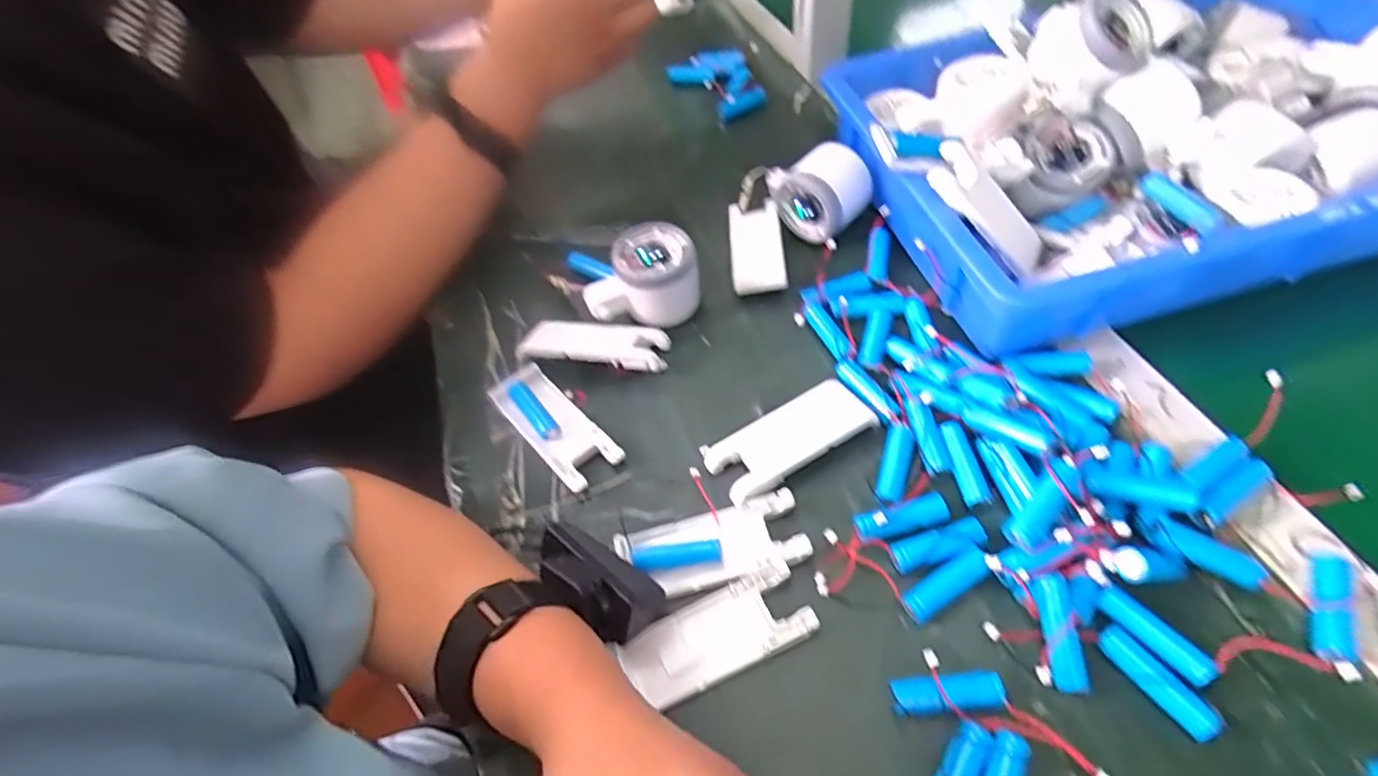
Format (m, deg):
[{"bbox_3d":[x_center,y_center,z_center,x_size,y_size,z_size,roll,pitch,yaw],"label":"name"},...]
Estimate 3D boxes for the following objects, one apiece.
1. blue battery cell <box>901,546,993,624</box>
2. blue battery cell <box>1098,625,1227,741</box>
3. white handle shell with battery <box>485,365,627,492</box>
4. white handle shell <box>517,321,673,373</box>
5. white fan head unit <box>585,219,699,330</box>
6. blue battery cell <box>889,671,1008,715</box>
[{"bbox_3d":[0.136,0.104,0.322,0.051,0.013,0.016,-29,55,-12],"label":"blue battery cell"},{"bbox_3d":[0.216,0.137,0.284,0.014,0.014,0.052,-32,56,-14],"label":"blue battery cell"},{"bbox_3d":[-0.091,0.025,0.411,0.039,0.014,0.106,-38,58,-18],"label":"white handle shell with battery"},{"bbox_3d":[-0.070,-0.031,0.447,0.106,0.021,0.039,2,55,11],"label":"white handle shell"},{"bbox_3d":[-0.036,-0.079,0.455,0.083,0.054,0.056,-13,53,-3],"label":"white fan head unit"},{"bbox_3d":[0.123,0.146,0.291,0.050,0.013,0.015,-7,54,4],"label":"blue battery cell"}]

